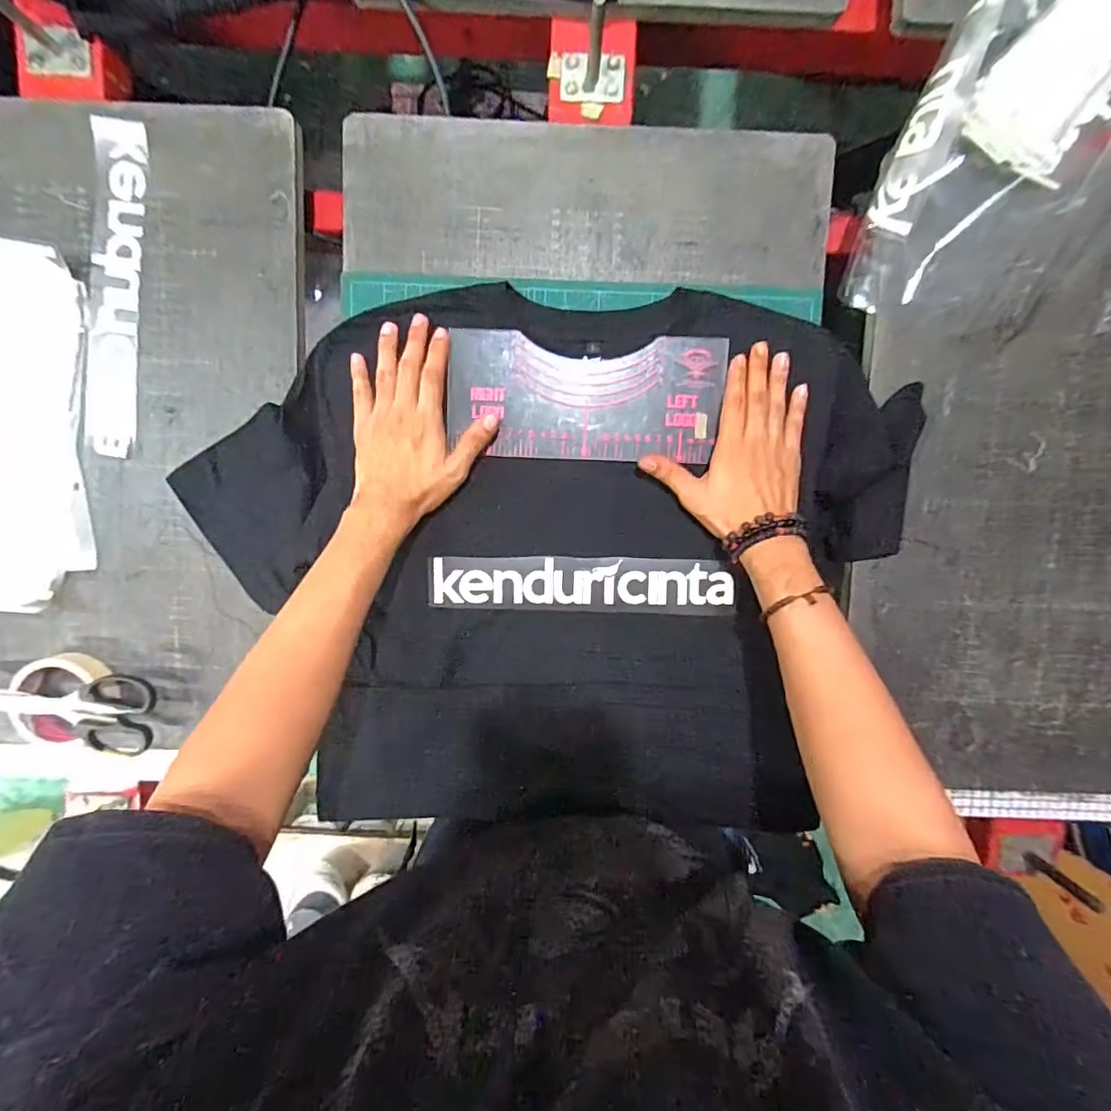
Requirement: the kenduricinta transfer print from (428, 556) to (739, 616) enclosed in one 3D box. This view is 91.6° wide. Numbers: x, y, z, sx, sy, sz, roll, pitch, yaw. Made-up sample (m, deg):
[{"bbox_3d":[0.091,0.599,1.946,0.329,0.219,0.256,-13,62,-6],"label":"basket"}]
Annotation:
[{"bbox_3d":[0.027,0.028,0.524,0.292,0.004,0.053,2,97,0],"label":"kenduricinta transfer print"}]

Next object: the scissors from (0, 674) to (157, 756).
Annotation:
[{"bbox_3d":[-0.486,0.153,0.523,0.196,0.021,0.073,0,95,-2],"label":"scissors"}]

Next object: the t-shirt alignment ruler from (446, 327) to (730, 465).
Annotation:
[{"bbox_3d":[0.028,-0.148,0.504,0.248,0.010,0.113,2,95,1],"label":"t-shirt alignment ruler"}]

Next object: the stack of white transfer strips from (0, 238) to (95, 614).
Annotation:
[{"bbox_3d":[-0.495,-0.112,0.507,0.098,0.029,0.327,9,96,-1],"label":"stack of white transfer strips"}]

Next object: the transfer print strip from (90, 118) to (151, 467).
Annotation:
[{"bbox_3d":[-0.413,-0.247,0.508,0.044,0.006,0.298,6,97,-7],"label":"transfer print strip"}]

